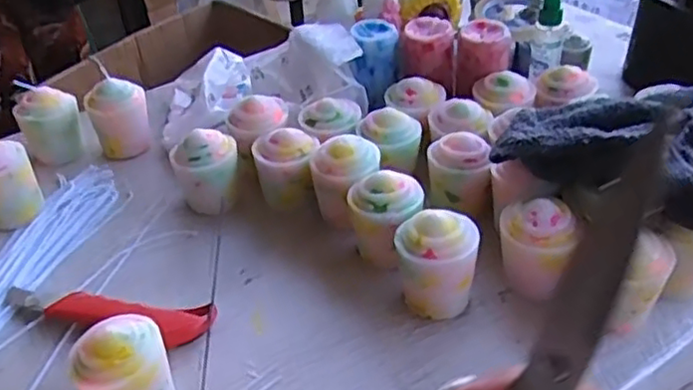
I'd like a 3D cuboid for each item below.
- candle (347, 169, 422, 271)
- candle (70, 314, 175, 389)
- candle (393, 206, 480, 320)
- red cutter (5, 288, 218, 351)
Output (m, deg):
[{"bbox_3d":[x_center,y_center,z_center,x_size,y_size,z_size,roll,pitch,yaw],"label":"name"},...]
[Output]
[{"bbox_3d":[0.033,0.016,0.520,0.055,0.065,0.051,-32,47,-29],"label":"candle"},{"bbox_3d":[-0.137,0.113,0.418,0.055,0.065,0.047,-26,44,-24],"label":"candle"},{"bbox_3d":[0.062,0.055,0.472,0.054,0.073,0.056,-2,40,2],"label":"candle"},{"bbox_3d":[-0.182,0.084,0.497,0.171,0.022,0.036,8,41,14],"label":"red cutter"}]

